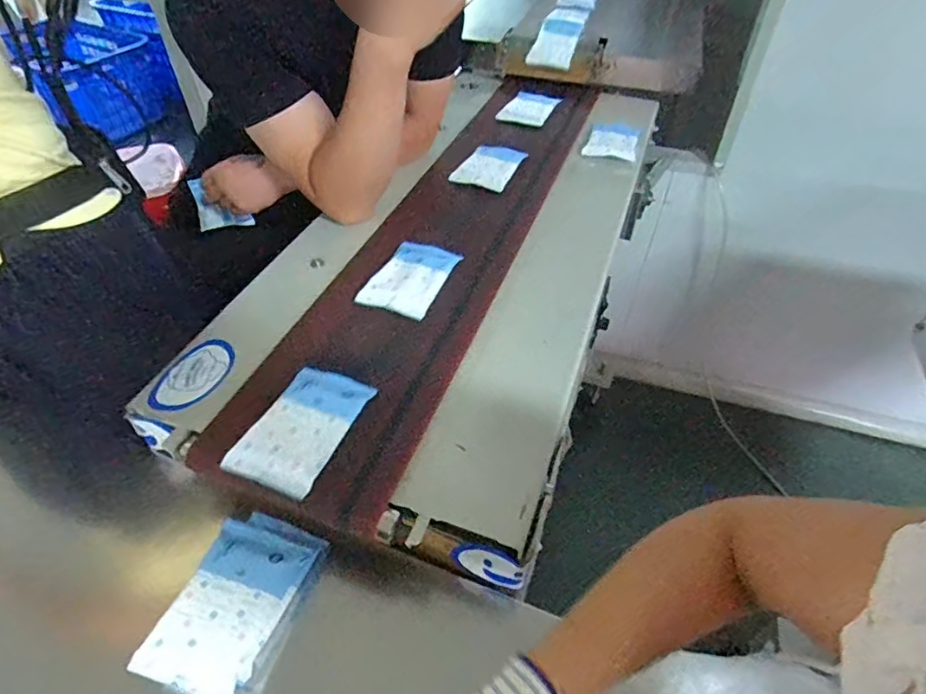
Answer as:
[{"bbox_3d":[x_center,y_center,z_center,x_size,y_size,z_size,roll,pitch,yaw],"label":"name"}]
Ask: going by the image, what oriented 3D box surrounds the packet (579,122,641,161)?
[{"bbox_3d":[0.257,-0.355,0.933,0.083,0.017,0.114,13,49,11],"label":"packet"}]

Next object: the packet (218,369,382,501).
[{"bbox_3d":[-0.151,0.071,0.514,0.083,0.012,0.131,17,50,15],"label":"packet"}]

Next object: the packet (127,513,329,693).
[{"bbox_3d":[-0.195,0.217,0.473,0.087,0.038,0.151,14,49,12],"label":"packet"}]

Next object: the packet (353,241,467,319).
[{"bbox_3d":[-0.065,-0.087,0.678,0.085,0.010,0.131,17,50,14],"label":"packet"}]

